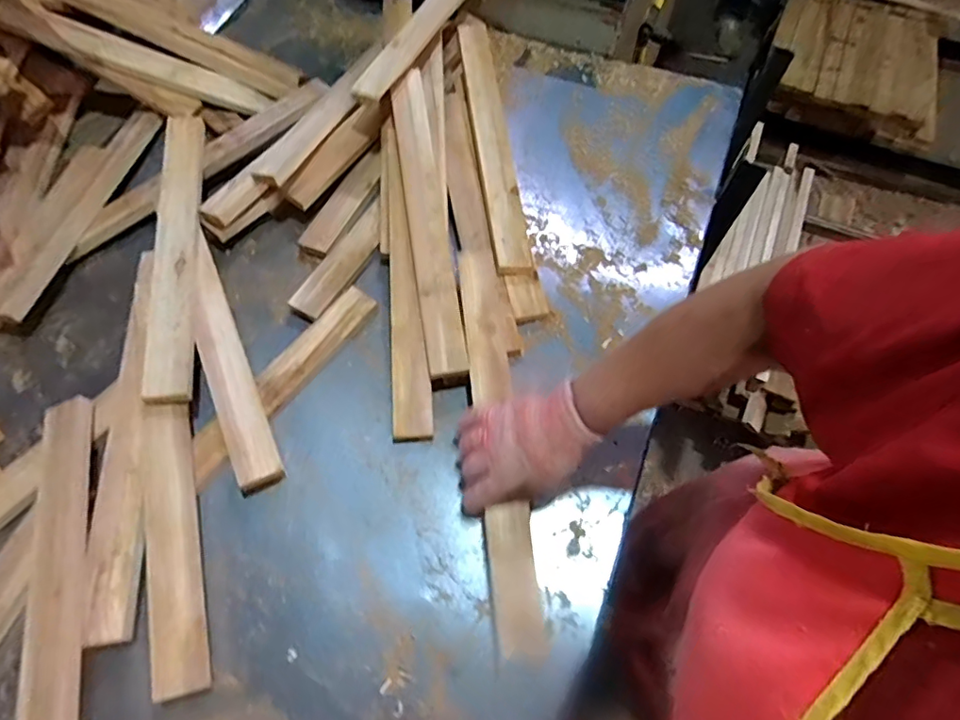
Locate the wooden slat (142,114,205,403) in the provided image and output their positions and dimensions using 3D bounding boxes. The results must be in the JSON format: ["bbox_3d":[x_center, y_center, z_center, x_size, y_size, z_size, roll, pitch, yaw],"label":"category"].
[{"bbox_3d":[-0.430,-0.175,0.737,0.066,0.026,0.518,-11,63,-6],"label":"wooden slat"}]

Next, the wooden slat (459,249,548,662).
[{"bbox_3d":[0.020,0.071,0.645,0.054,0.025,0.512,-5,64,-3],"label":"wooden slat"}]

